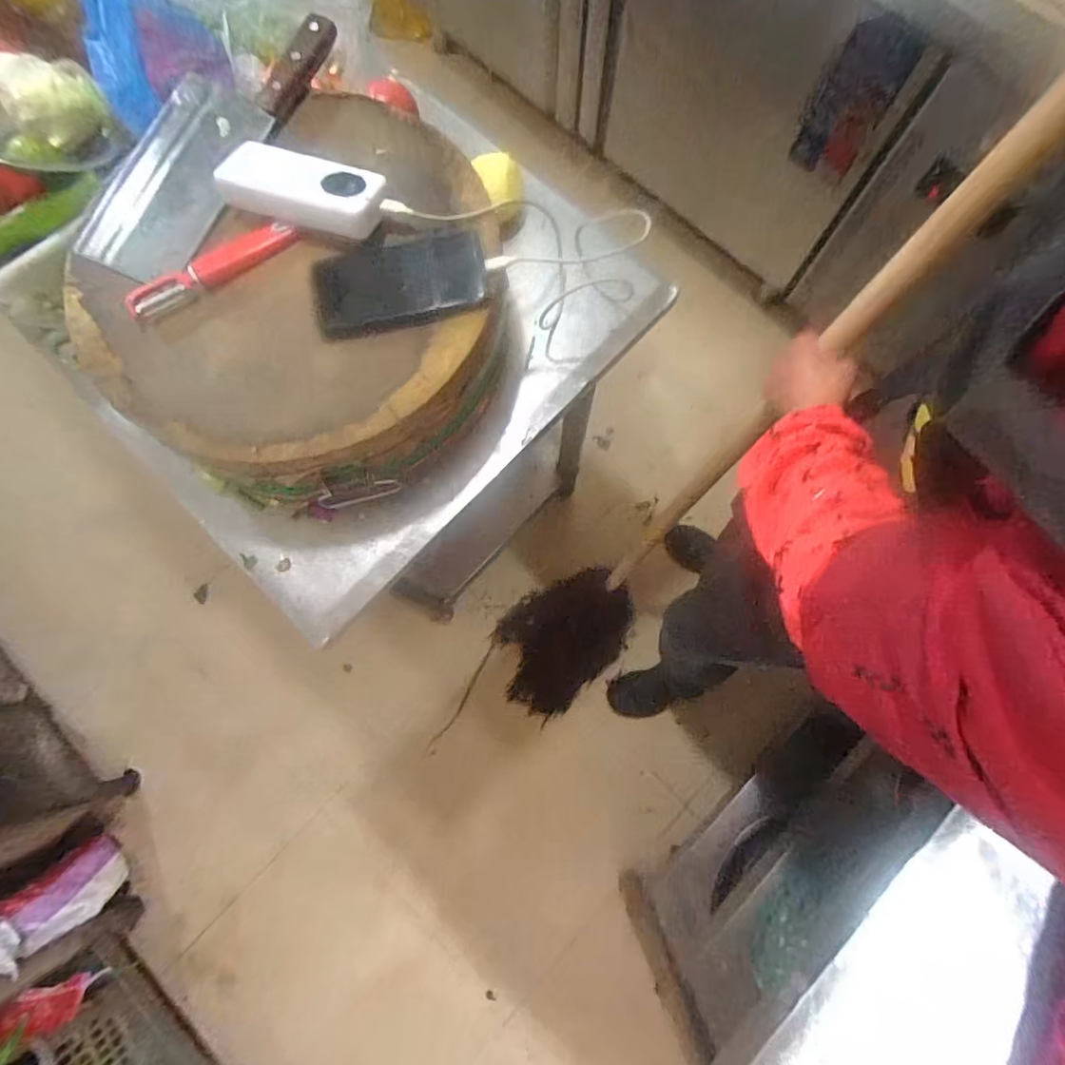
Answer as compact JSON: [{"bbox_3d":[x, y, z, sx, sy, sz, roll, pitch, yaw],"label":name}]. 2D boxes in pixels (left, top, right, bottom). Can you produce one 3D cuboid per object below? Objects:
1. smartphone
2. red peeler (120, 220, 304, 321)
[{"bbox_3d":[-0.123,-0.236,0.510,0.156,0.014,0.082,-14,84,-6],"label":"smartphone"},{"bbox_3d":[-0.305,-0.254,0.522,0.170,0.014,0.029,-32,79,-7],"label":"red peeler"}]

